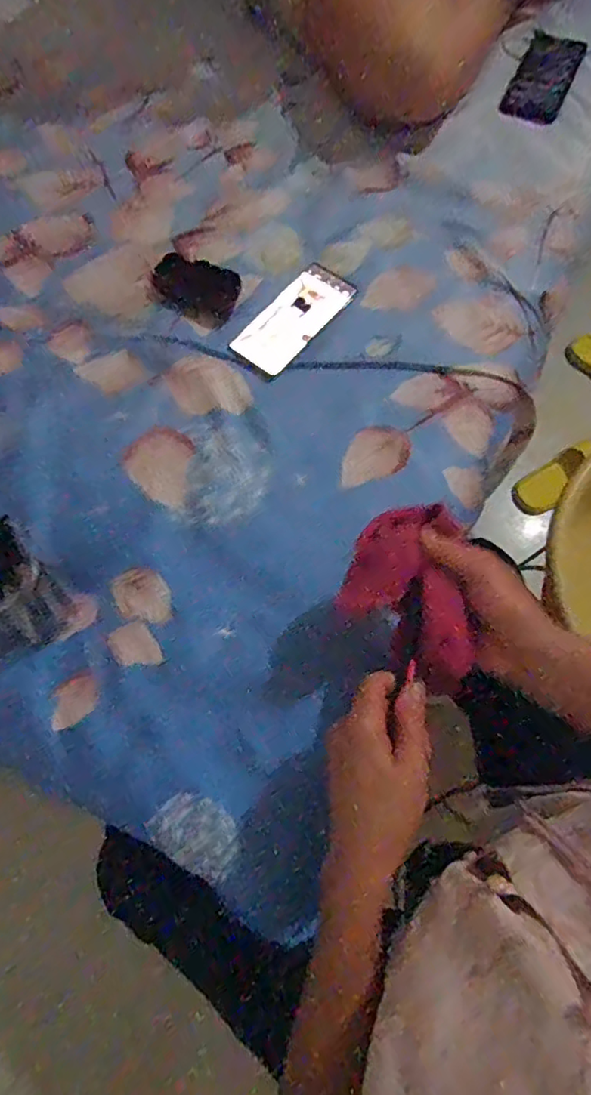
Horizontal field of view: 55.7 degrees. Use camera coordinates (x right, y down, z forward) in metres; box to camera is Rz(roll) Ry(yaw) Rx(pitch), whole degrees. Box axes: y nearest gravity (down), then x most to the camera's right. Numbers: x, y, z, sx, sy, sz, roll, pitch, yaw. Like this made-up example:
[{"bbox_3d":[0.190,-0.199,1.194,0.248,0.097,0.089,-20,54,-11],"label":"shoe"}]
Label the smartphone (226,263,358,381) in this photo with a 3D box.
[{"bbox_3d":[-0.004,-0.277,0.676,0.079,0.011,0.167,39,77,13],"label":"smartphone"}]

